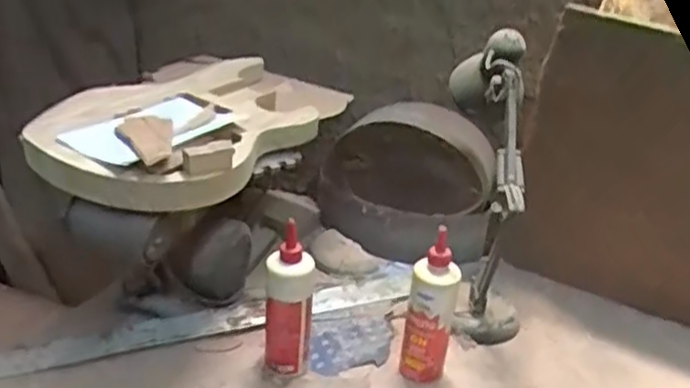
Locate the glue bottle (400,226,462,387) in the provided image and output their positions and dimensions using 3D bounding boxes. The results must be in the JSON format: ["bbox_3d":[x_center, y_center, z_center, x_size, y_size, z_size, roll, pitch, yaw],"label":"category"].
[{"bbox_3d":[0.122,0.163,0.994,0.063,0.208,0.055,20,32,24],"label":"glue bottle"}]

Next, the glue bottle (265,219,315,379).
[{"bbox_3d":[-0.078,0.147,0.984,0.068,0.203,0.064,6,29,1],"label":"glue bottle"}]

